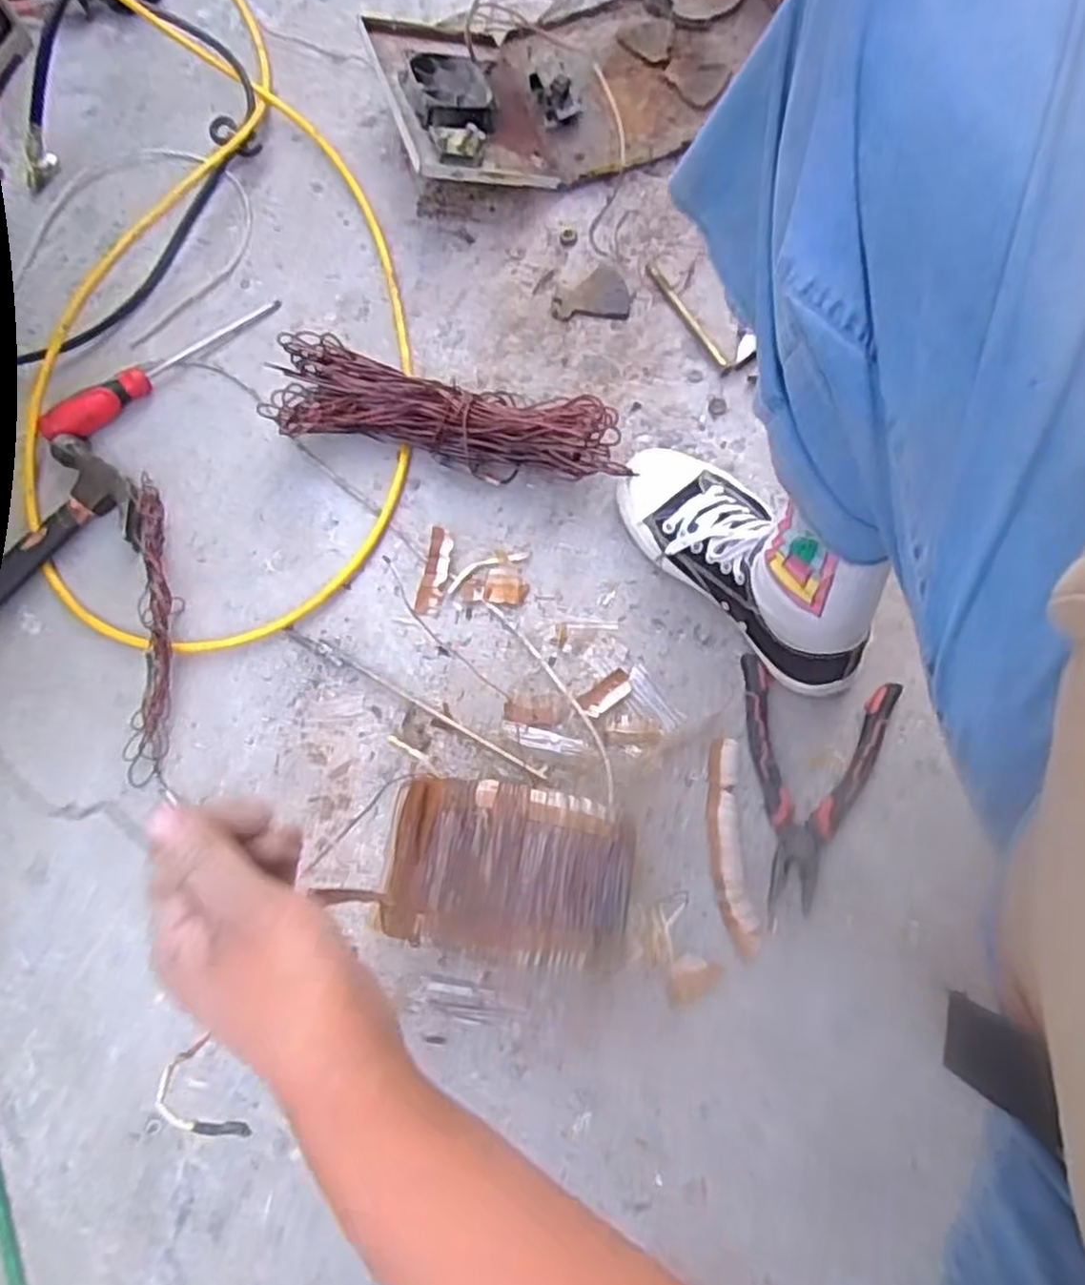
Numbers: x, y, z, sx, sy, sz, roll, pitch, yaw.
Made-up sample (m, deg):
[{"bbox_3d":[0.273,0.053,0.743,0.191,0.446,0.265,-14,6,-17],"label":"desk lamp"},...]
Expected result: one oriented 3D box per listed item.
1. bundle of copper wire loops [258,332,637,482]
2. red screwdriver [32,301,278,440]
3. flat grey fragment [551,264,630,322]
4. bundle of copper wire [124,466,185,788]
[{"bbox_3d":[-0.089,-0.202,0.679,0.312,0.070,0.075,11,75,4],"label":"bundle of copper wire loops"},{"bbox_3d":[-0.367,-0.270,0.727,0.245,0.029,0.034,-40,78,-9],"label":"red screwdriver"},{"bbox_3d":[0.047,-0.345,0.745,0.074,0.008,0.060,-2,75,1],"label":"flat grey fragment"},{"bbox_3d":[-0.327,-0.021,0.630,0.041,0.033,0.264,-7,75,-1],"label":"bundle of copper wire"}]

